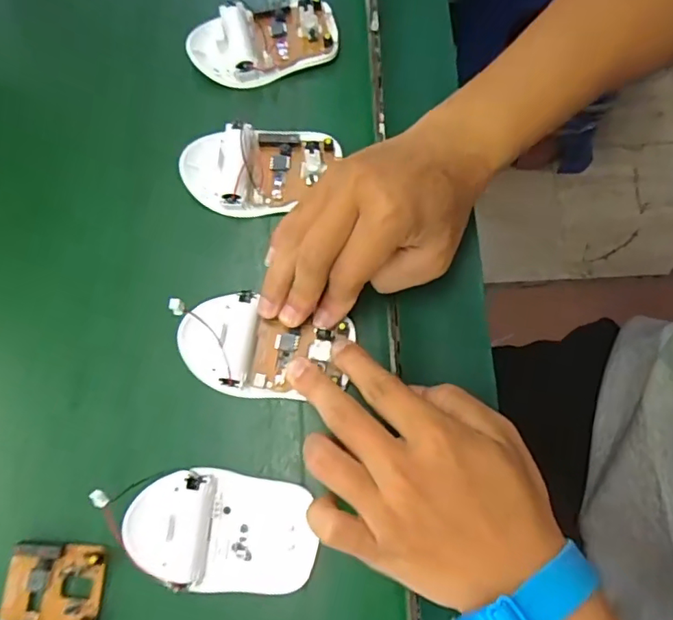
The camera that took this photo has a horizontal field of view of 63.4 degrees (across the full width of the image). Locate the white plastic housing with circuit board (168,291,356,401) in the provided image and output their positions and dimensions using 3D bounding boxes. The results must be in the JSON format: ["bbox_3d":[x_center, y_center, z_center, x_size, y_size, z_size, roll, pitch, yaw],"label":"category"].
[{"bbox_3d":[-0.043,0.019,0.304,0.100,0.015,0.055,3,74,1],"label":"white plastic housing with circuit board"}]

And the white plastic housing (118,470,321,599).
[{"bbox_3d":[-0.059,0.114,0.281,0.095,0.019,0.056,9,75,3],"label":"white plastic housing"}]

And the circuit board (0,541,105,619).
[{"bbox_3d":[-0.146,0.144,0.279,0.047,0.009,0.045,2,74,1],"label":"circuit board"}]

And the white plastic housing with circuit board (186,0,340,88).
[{"bbox_3d":[-0.048,-0.177,0.362,0.096,0.022,0.052,-8,74,-2],"label":"white plastic housing with circuit board"}]

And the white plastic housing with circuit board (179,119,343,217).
[{"bbox_3d":[-0.049,-0.086,0.338,0.093,0.022,0.055,5,74,2],"label":"white plastic housing with circuit board"}]

